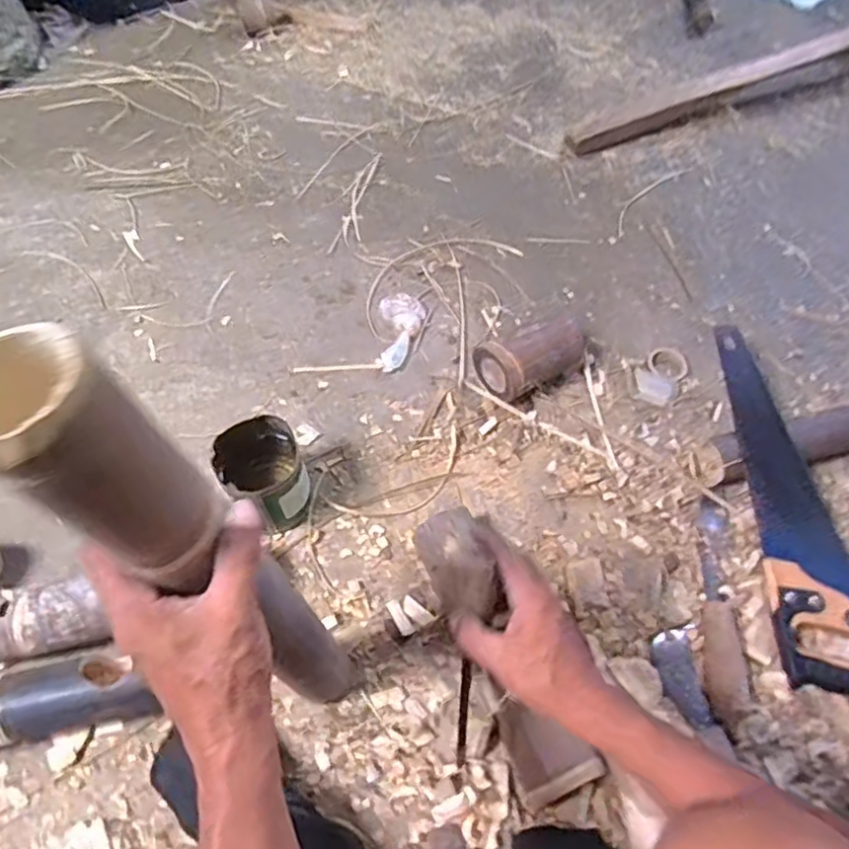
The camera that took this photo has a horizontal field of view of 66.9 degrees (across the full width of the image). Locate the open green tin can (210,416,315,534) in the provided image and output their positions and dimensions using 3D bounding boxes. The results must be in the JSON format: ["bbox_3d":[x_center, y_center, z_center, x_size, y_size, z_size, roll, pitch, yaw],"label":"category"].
[{"bbox_3d":[-0.192,0.069,0.784,0.099,0.101,0.117,-22,62,-13],"label":"open green tin can"}]

